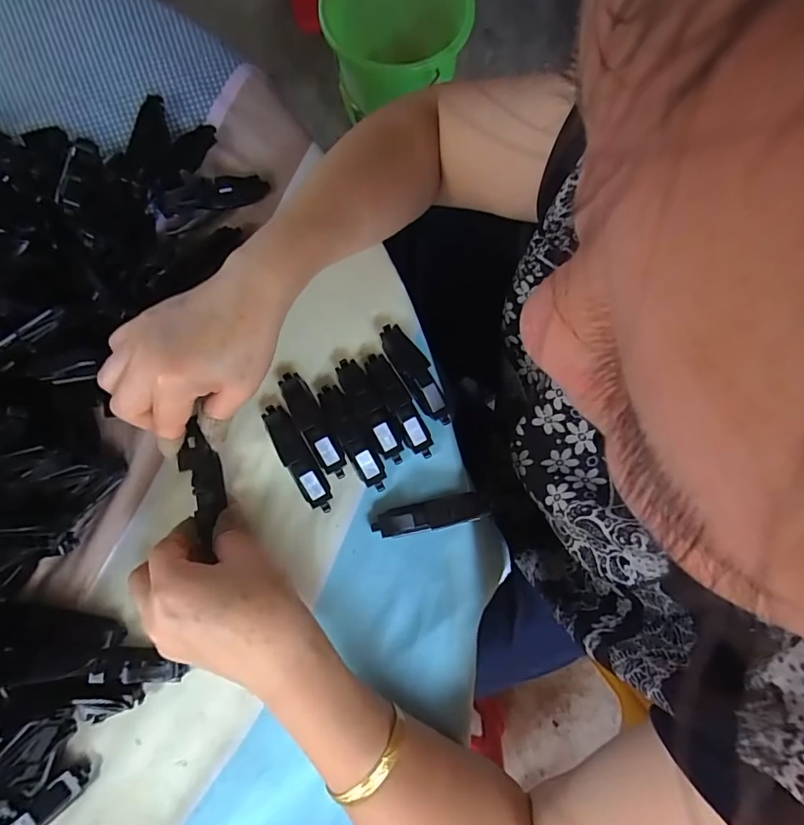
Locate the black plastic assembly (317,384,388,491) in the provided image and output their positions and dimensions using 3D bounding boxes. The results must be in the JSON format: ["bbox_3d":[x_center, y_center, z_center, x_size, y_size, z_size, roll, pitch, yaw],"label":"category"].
[{"bbox_3d":[-0.034,0.016,0.330,0.020,0.015,0.080,-32,82,-7],"label":"black plastic assembly"}]

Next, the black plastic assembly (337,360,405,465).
[{"bbox_3d":[-0.022,-0.002,0.332,0.019,0.014,0.080,-28,81,-6],"label":"black plastic assembly"}]

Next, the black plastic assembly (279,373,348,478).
[{"bbox_3d":[-0.062,0.008,0.330,0.020,0.013,0.079,-27,81,-6],"label":"black plastic assembly"}]

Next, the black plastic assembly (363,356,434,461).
[{"bbox_3d":[-0.002,-0.006,0.332,0.017,0.016,0.080,-28,81,-6],"label":"black plastic assembly"}]

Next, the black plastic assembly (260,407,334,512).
[{"bbox_3d":[-0.071,0.030,0.325,0.019,0.015,0.080,-29,81,-6],"label":"black plastic assembly"}]

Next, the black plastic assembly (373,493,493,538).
[{"bbox_3d":[0.020,0.069,0.321,0.079,0.019,0.019,-11,80,-3],"label":"black plastic assembly"}]

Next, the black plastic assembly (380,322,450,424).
[{"bbox_3d":[0.010,-0.029,0.338,0.019,0.013,0.079,-31,81,-7],"label":"black plastic assembly"}]

